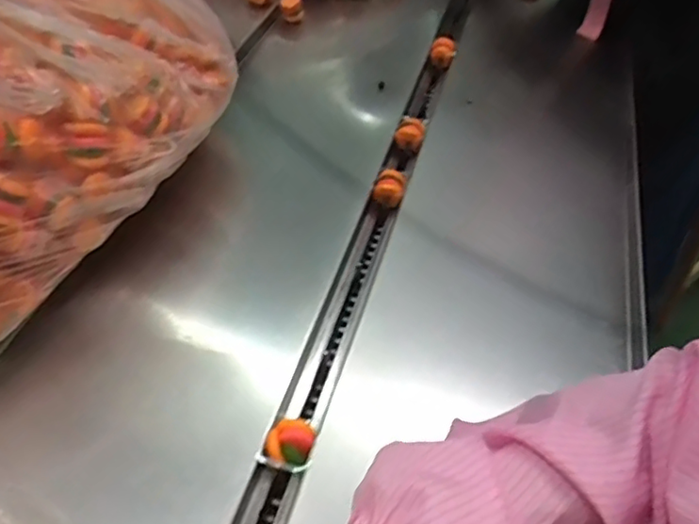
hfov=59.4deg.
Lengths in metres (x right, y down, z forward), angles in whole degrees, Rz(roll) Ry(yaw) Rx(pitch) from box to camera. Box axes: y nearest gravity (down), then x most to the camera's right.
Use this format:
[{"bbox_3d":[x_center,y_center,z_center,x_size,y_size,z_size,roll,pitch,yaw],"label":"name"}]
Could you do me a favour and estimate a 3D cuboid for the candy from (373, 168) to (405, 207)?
[{"bbox_3d":[0.044,-0.082,0.661,0.030,0.028,0.040,9,47,5],"label":"candy"}]

